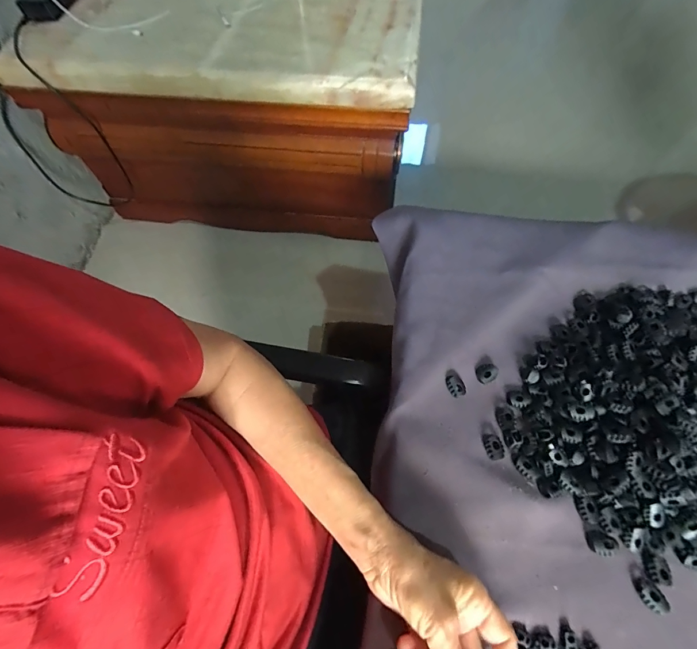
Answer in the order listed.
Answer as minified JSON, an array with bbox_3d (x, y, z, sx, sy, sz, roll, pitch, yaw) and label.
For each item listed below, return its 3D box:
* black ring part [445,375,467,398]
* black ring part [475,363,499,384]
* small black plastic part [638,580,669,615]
[{"bbox_3d":[0.112,0.064,0.368,0.017,0.005,0.023,-20,66,-8],"label":"black ring part"},{"bbox_3d":[0.146,0.050,0.370,0.023,0.007,0.018,-19,66,-7],"label":"black ring part"},{"bbox_3d":[0.249,0.224,0.291,0.017,0.008,0.021,-34,59,-2],"label":"small black plastic part"}]

